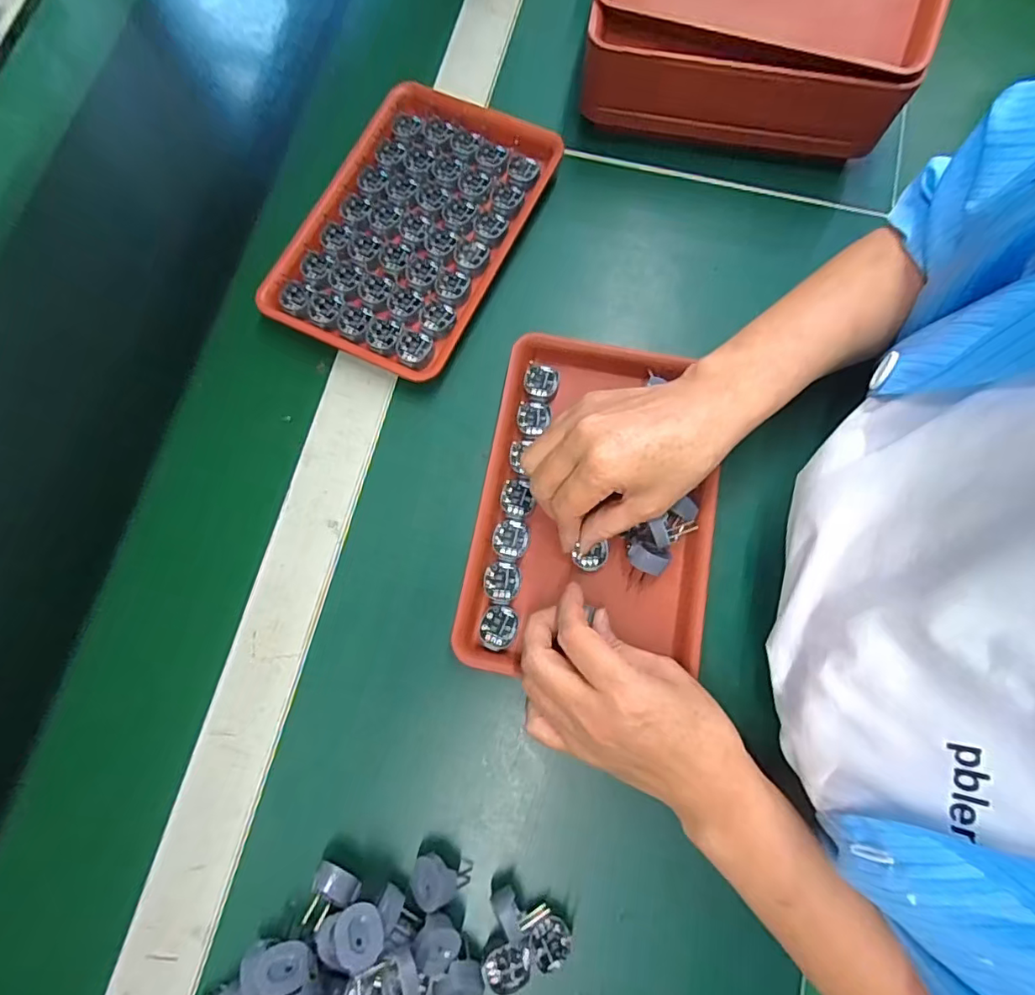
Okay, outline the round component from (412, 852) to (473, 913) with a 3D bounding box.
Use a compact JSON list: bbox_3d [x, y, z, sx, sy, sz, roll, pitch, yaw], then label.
[{"bbox_3d":[-0.049,0.231,0.329,0.027,0.026,0.029,-3,76,13],"label":"round component"}]

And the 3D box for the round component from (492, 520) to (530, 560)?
[{"bbox_3d":[-0.004,0.029,0.374,0.024,0.005,0.027,13,78,2],"label":"round component"}]

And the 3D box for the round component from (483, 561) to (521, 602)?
[{"bbox_3d":[-0.010,0.057,0.367,0.025,0.005,0.026,0,77,-1],"label":"round component"}]

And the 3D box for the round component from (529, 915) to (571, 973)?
[{"bbox_3d":[0.019,0.262,0.320,0.024,0.017,0.023,0,77,-1],"label":"round component"}]

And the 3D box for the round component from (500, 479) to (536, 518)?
[{"bbox_3d":[0.000,0.000,0.380,0.023,0.005,0.027,3,77,0],"label":"round component"}]

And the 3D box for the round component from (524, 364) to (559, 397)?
[{"bbox_3d":[0.017,-0.085,0.401,0.025,0.009,0.024,0,77,-1],"label":"round component"}]

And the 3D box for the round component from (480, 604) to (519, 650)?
[{"bbox_3d":[-0.012,0.086,0.359,0.024,0.007,0.029,13,78,2],"label":"round component"}]

